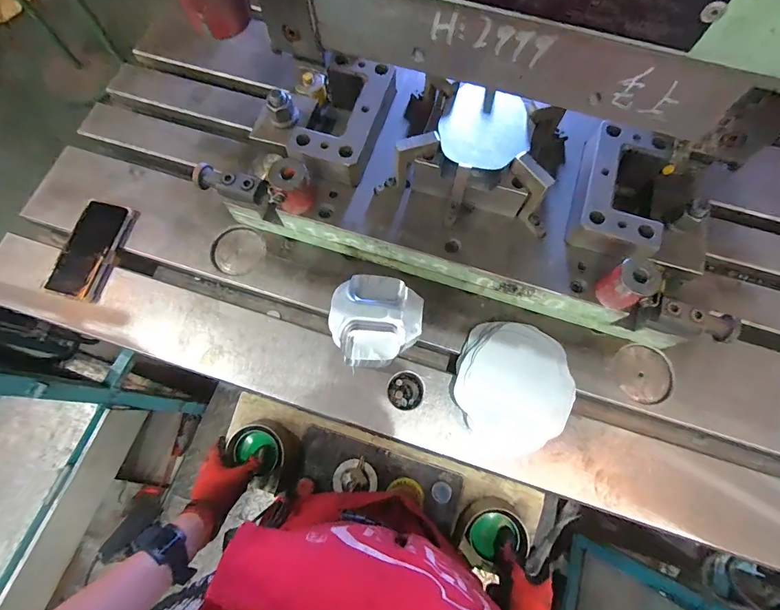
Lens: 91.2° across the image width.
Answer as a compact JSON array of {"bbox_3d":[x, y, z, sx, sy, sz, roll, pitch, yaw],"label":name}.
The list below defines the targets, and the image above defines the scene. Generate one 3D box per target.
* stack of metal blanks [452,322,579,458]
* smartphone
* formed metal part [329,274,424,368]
[{"bbox_3d":[0.172,0.115,0.537,0.162,0.042,0.167,27,74,8],"label":"stack of metal blanks"},{"bbox_3d":[-0.483,-0.091,0.618,0.092,0.013,0.163,12,72,3],"label":"smartphone"},{"bbox_3d":[-0.018,0.018,0.495,0.115,0.027,0.120,0,72,-1],"label":"formed metal part"}]

